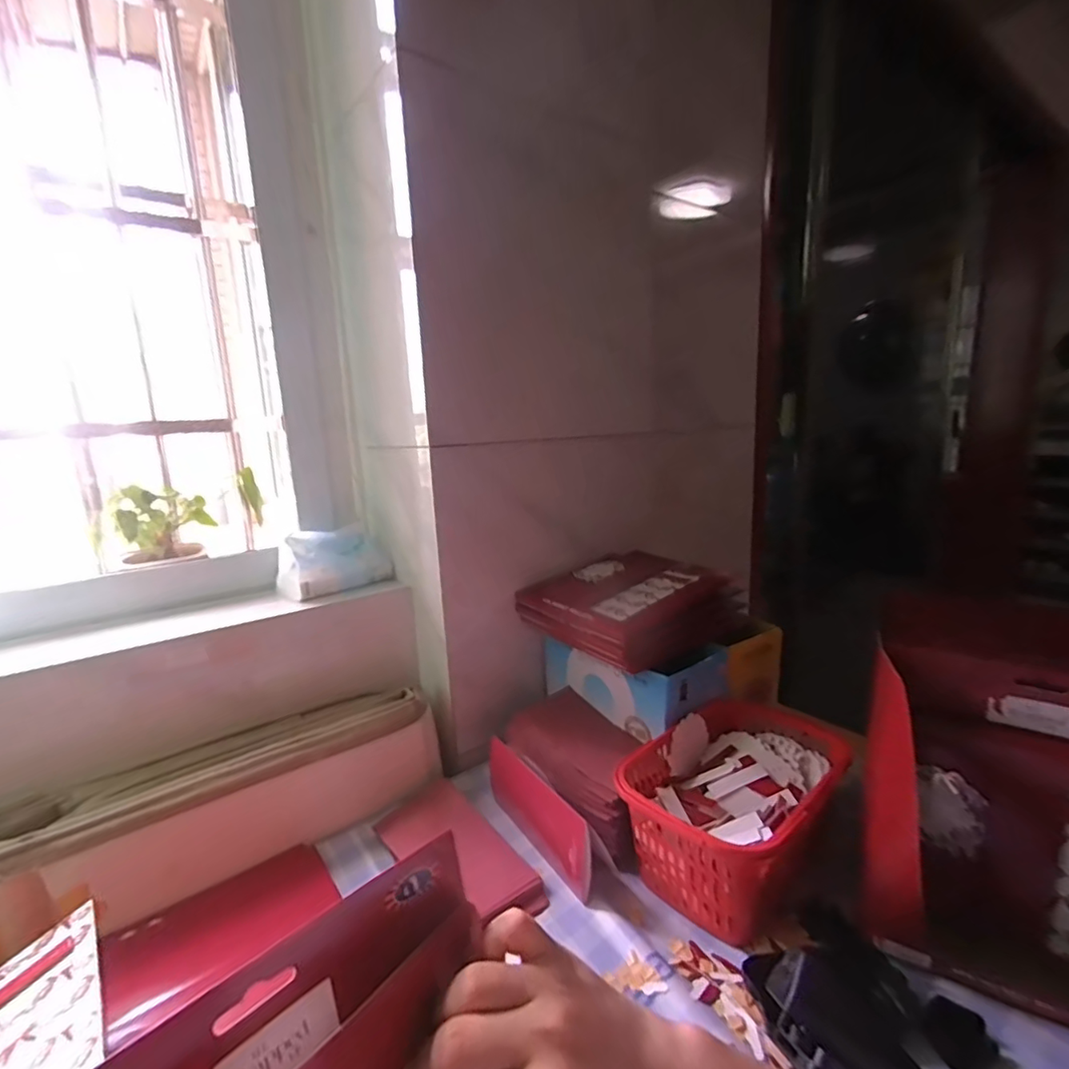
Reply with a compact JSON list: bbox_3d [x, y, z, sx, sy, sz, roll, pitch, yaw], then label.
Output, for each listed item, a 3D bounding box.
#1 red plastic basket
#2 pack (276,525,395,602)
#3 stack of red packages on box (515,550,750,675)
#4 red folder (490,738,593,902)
[{"bbox_3d":[0.191,0.268,0.522,0.219,0.117,0.147,-13,15,-41],"label":"red plastic basket"},{"bbox_3d":[-0.273,0.032,0.728,0.134,0.075,0.072,-12,15,-40],"label":"pack"},{"bbox_3d":[0.134,0.085,0.699,0.236,0.069,0.201,-11,14,-37],"label":"stack of red packages on box"},{"bbox_3d":[0.001,0.281,0.550,0.012,0.082,0.178,-9,13,-31],"label":"red folder"}]

